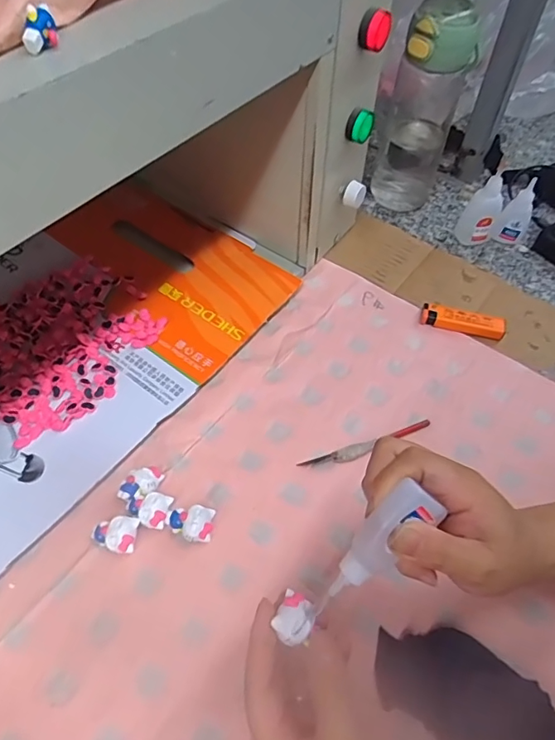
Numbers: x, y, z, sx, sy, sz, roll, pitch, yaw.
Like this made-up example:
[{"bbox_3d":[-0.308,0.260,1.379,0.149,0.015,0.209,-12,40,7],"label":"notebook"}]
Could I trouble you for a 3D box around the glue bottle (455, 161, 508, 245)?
[{"bbox_3d":[0.234,-0.185,0.585,0.038,0.097,0.021,25,57,13],"label":"glue bottle"}]

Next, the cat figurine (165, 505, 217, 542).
[{"bbox_3d":[-0.067,0.117,0.391,0.035,0.018,0.026,6,55,0],"label":"cat figurine"}]

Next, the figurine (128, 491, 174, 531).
[{"bbox_3d":[-0.098,0.106,0.395,0.031,0.012,0.025,16,56,7],"label":"figurine"}]

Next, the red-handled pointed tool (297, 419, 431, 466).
[{"bbox_3d":[0.078,0.065,0.440,0.121,0.008,0.015,-16,58,-14],"label":"red-handled pointed tool"}]

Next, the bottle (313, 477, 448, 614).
[{"bbox_3d":[0.050,0.097,0.273,0.025,0.019,0.086,42,102,23],"label":"bottle"}]

